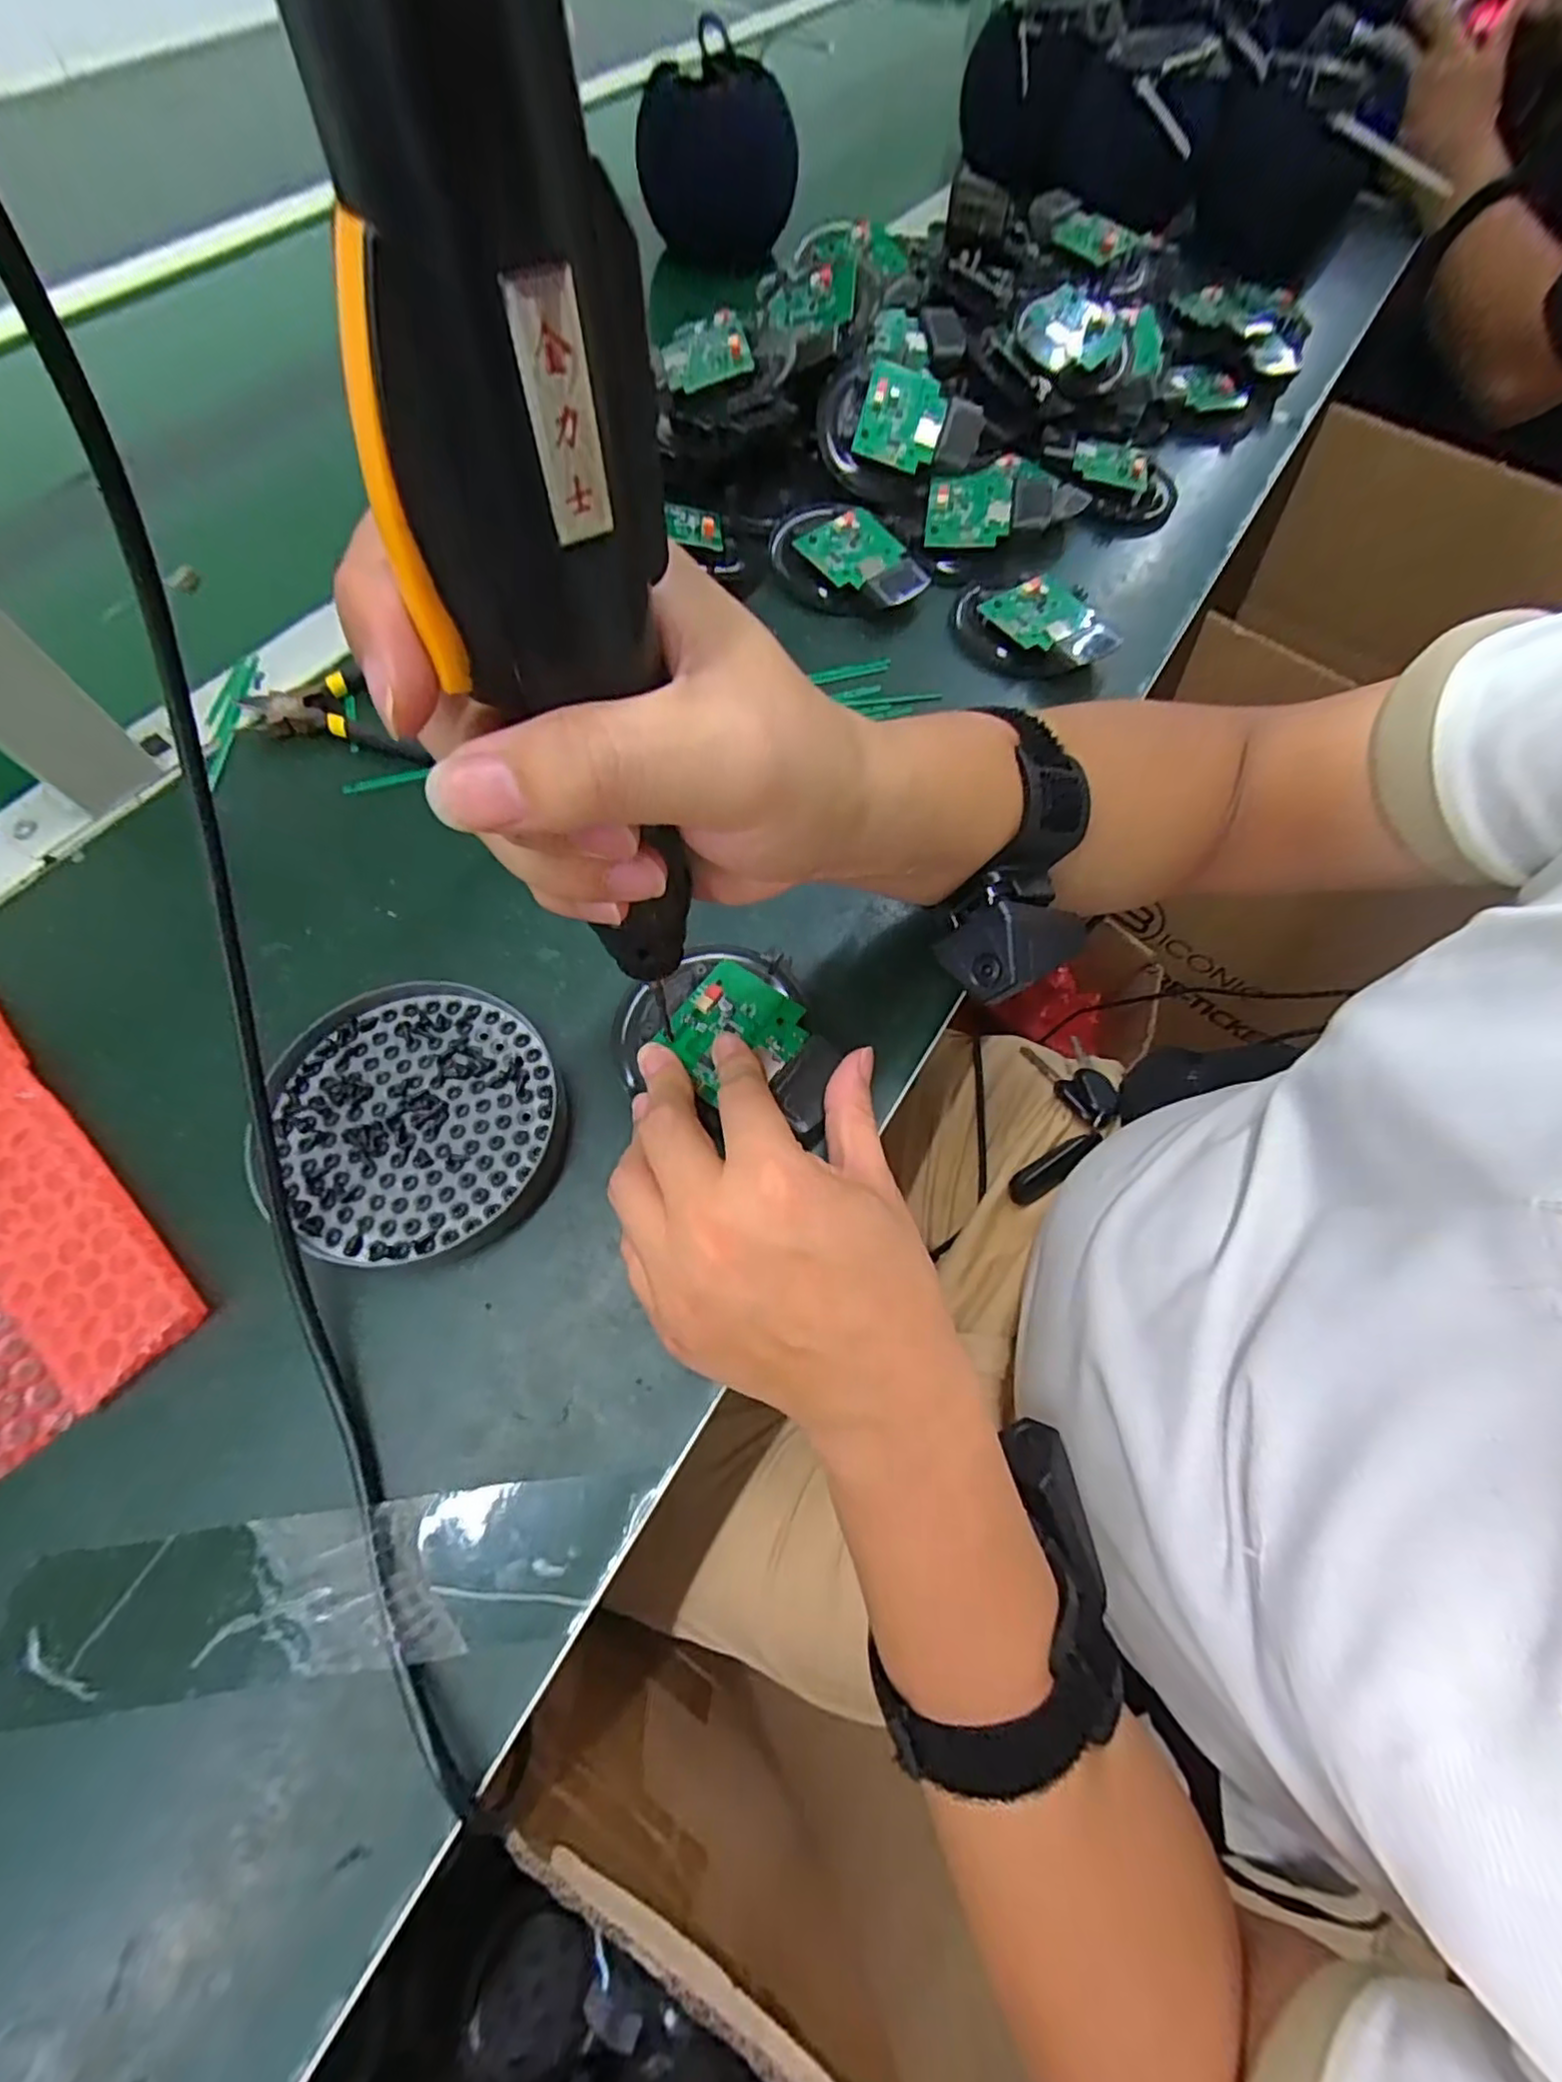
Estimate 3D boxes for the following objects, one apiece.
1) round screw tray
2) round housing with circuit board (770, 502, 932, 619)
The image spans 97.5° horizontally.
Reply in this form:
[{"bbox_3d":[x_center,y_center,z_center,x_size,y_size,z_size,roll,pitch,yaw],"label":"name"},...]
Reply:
[{"bbox_3d":[-0.150,0.032,0.282,0.115,0.014,0.110,1,66,-3],"label":"round screw tray"},{"bbox_3d":[0.042,-0.307,0.439,0.095,0.023,0.095,1,66,-3],"label":"round housing with circuit board"}]

